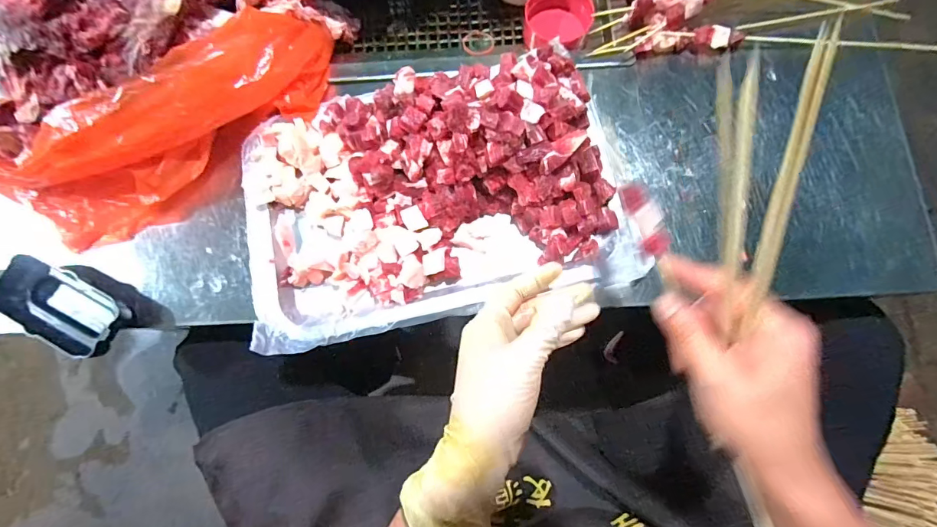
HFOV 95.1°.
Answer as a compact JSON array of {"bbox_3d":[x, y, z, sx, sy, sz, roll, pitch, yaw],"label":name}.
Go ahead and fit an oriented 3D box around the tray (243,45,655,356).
[{"bbox_3d":[-0.030,-0.064,0.345,0.307,0.067,0.208,-11,78,-4],"label":"tray"}]

